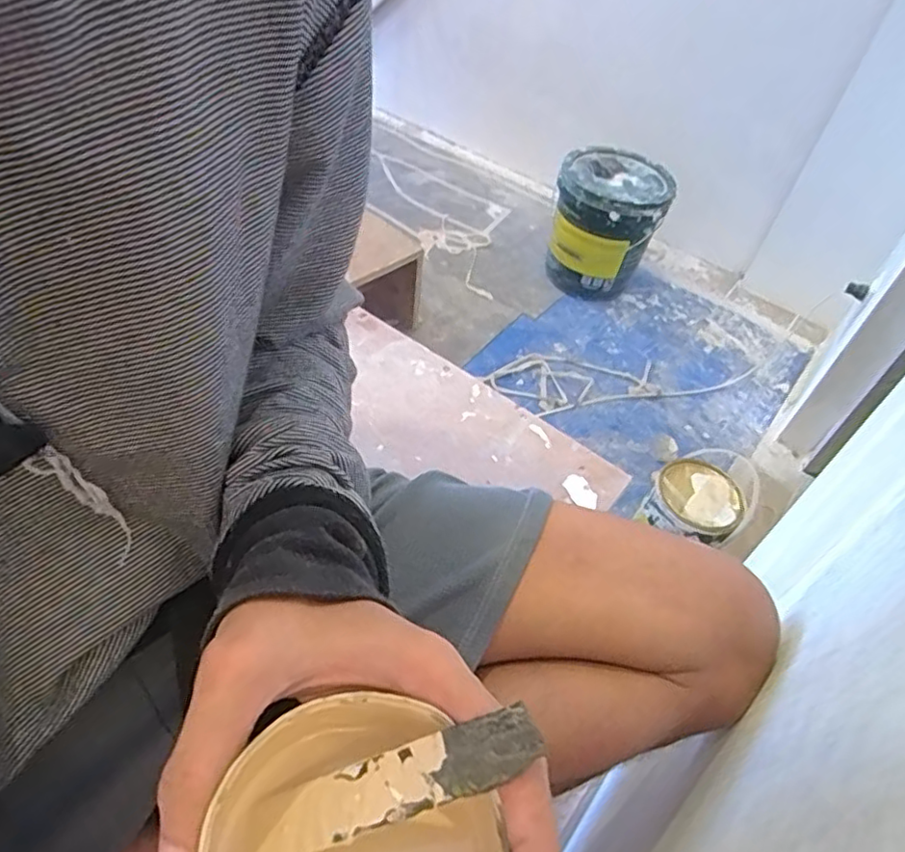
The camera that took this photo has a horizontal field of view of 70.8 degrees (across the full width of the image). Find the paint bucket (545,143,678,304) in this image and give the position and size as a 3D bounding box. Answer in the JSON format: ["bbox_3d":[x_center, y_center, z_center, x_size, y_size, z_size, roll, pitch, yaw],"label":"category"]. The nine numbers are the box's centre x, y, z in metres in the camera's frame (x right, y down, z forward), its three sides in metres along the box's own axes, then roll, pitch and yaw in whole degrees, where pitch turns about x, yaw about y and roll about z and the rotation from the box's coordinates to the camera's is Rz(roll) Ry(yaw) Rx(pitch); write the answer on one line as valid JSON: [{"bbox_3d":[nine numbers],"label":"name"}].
[{"bbox_3d":[0.387,-0.506,1.656,0.261,0.327,0.261,10,49,1],"label":"paint bucket"}]

